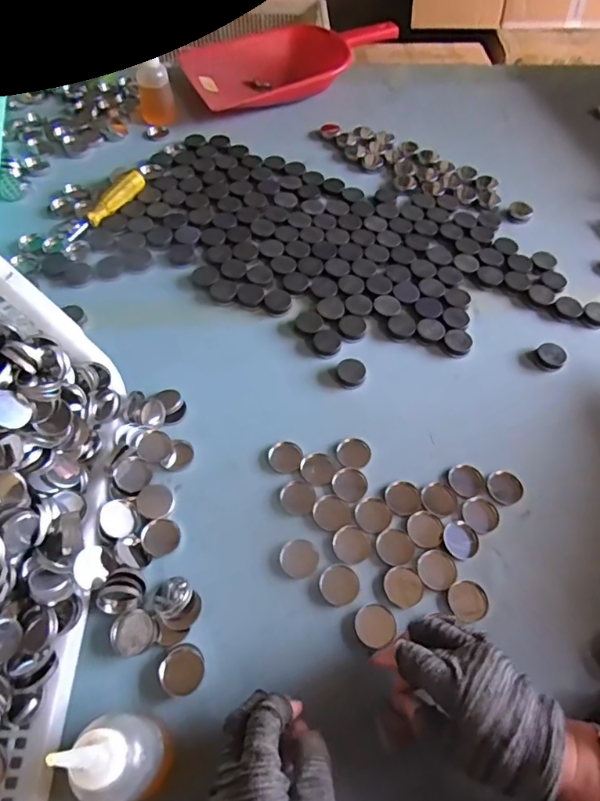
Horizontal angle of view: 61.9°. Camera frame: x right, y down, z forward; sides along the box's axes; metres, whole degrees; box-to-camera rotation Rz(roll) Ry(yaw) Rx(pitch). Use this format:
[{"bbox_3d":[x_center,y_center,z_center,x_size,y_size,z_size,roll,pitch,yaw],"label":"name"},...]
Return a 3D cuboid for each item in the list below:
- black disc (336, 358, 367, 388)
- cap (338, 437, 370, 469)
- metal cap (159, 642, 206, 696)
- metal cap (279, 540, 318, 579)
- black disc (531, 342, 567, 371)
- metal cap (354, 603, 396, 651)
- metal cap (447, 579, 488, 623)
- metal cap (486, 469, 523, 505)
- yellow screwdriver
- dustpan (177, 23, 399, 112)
[{"bbox_3d":[0.058,-0.032,0.563,0.033,0.008,0.038,18,59,9],"label":"black disc"},{"bbox_3d":[0.055,0.053,0.509,0.033,0.007,0.031,1,57,-2],"label":"cap"},{"bbox_3d":[-0.093,0.214,0.397,0.035,0.012,0.035,1,57,-2],"label":"metal cap"},{"bbox_3d":[-0.001,0.142,0.450,0.033,0.006,0.032,4,57,0],"label":"metal cap"},{"bbox_3d":[0.292,-0.051,0.584,0.034,0.009,0.036,1,57,-2],"label":"black disc"},{"bbox_3d":[0.063,0.188,0.418,0.033,0.009,0.033,1,57,-2],"label":"metal cap"},{"bbox_3d":[0.147,0.175,0.437,0.034,0.004,0.033,1,57,-2],"label":"metal cap"},{"bbox_3d":[0.205,0.086,0.499,0.036,0.011,0.033,1,57,-2],"label":"metal cap"},{"bbox_3d":[-0.266,-0.269,0.684,0.023,0.029,0.137,34,62,18],"label":"yellow screwdriver"},{"bbox_3d":[-0.014,-0.612,0.894,0.369,0.069,0.187,-14,59,-11],"label":"dustpan"}]

